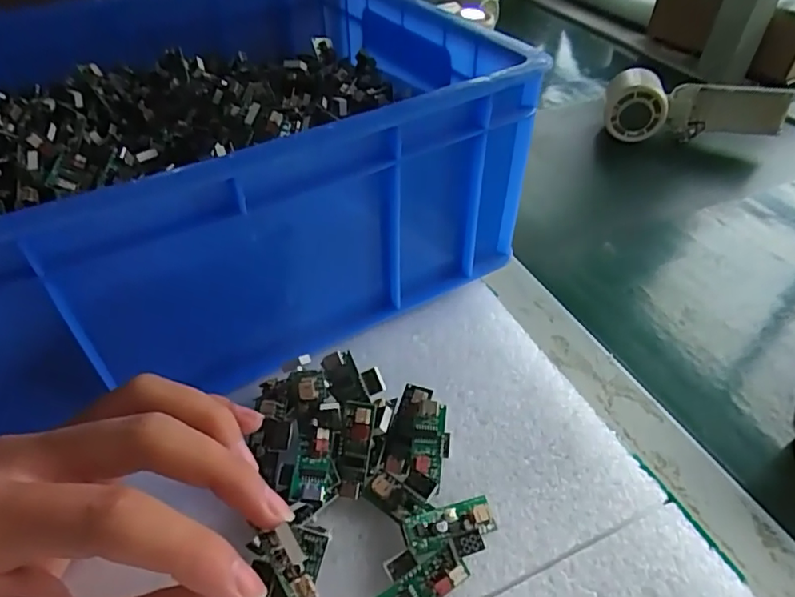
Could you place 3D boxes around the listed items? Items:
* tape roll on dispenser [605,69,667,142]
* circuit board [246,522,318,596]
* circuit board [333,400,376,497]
[{"bbox_3d":[0.234,-0.187,0.532,0.059,0.050,0.055,16,46,15],"label":"tape roll on dispenser"},{"bbox_3d":[-0.035,0.084,0.169,0.012,0.007,0.031,-23,93,-29],"label":"circuit board"},{"bbox_3d":[-0.020,0.065,0.236,0.016,0.009,0.039,7,78,-1],"label":"circuit board"}]

